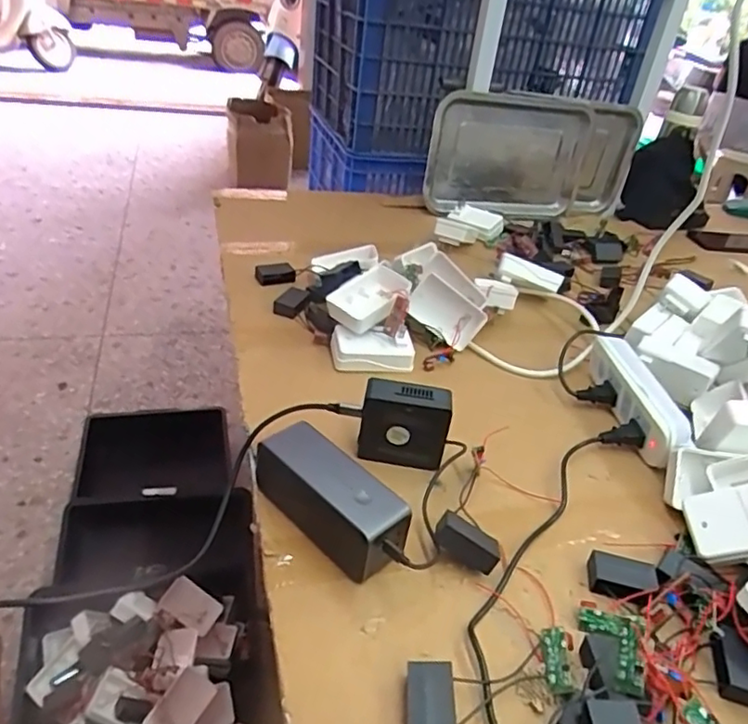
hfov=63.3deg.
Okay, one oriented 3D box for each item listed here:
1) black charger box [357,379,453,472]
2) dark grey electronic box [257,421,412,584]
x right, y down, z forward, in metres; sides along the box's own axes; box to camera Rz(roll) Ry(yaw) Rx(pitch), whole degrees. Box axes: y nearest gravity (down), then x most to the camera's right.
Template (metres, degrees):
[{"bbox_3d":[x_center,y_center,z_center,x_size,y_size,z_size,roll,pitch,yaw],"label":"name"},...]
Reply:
[{"bbox_3d":[0.026,0.059,0.544,0.075,0.077,0.029,6,35,4],"label":"black charger box"},{"bbox_3d":[-0.032,0.108,0.476,0.131,0.058,0.047,31,44,33],"label":"dark grey electronic box"}]

